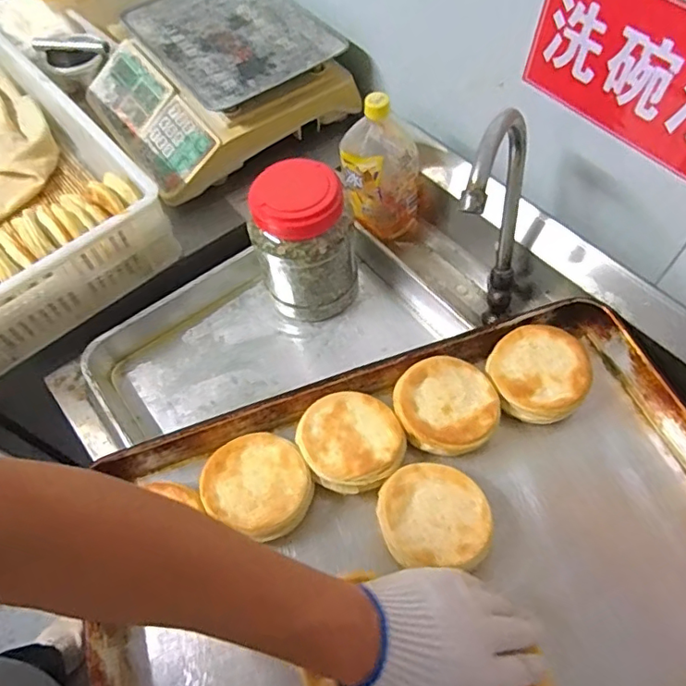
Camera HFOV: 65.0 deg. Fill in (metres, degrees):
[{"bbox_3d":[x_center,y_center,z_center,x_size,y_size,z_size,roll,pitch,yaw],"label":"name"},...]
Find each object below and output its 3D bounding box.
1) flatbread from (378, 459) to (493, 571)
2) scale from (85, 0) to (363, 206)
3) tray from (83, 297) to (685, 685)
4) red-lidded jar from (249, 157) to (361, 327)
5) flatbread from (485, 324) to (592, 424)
[{"bbox_3d":[0.087,0.167,0.521,0.101,0.036,0.096,-1,60,1],"label":"flatbread"},{"bbox_3d":[-0.215,-0.441,0.863,0.351,0.092,0.409,-31,64,-15],"label":"scale"},{"bbox_3d":[0.080,0.201,0.502,0.605,0.062,0.401,-18,61,-9],"label":"tray"},{"bbox_3d":[-0.049,-0.121,0.677,0.119,0.176,0.114,-1,60,1],"label":"red-lidded jar"},{"bbox_3d":[0.211,0.034,0.593,0.105,0.043,0.114,-1,60,1],"label":"flatbread"}]

